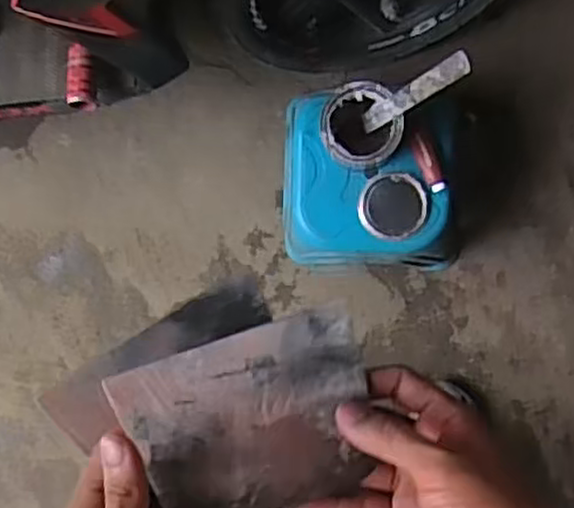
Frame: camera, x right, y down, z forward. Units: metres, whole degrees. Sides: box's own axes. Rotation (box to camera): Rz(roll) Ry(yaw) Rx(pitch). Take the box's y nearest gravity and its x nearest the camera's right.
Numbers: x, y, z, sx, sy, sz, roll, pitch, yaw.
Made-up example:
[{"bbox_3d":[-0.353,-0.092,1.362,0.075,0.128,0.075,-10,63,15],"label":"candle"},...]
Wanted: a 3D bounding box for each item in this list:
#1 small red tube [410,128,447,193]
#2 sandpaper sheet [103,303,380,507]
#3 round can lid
[{"bbox_3d":[0.197,-0.130,1.026,0.032,0.016,0.090,-21,90,6],"label":"small red tube"},{"bbox_3d":[-0.018,0.092,0.405,0.135,0.004,0.100,-15,71,-10],"label":"sandpaper sheet"},{"bbox_3d":[0.150,-0.067,1.045,0.093,0.013,0.091,-3,92,6],"label":"round can lid"}]

